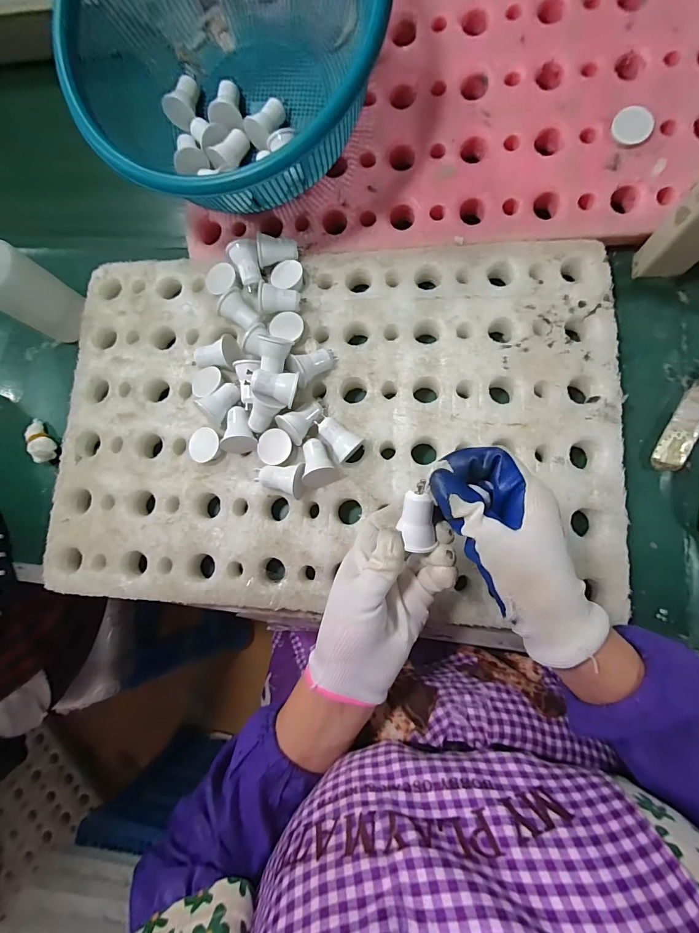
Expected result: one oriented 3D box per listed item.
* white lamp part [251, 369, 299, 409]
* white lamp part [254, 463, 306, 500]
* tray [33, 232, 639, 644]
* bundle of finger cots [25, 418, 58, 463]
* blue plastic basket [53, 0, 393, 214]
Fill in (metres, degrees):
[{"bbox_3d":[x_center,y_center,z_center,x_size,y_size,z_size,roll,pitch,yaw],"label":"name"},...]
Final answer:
[{"bbox_3d":[-0.067,-0.075,0.356,0.040,0.028,0.029,21,84,9],"label":"white lamp part"},{"bbox_3d":[-0.066,0.010,0.366,0.047,0.030,0.030,10,82,7],"label":"white lamp part"},{"bbox_3d":[-0.029,-0.043,0.383,0.553,0.036,0.370,3,82,4],"label":"tray"},{"bbox_3d":[-0.356,-0.031,0.438,0.022,0.024,0.059,-33,68,-1],"label":"bundle of finger cots"},{"bbox_3d":[-0.118,-0.379,0.356,0.278,0.135,0.254,-31,79,0],"label":"blue plastic basket"}]

